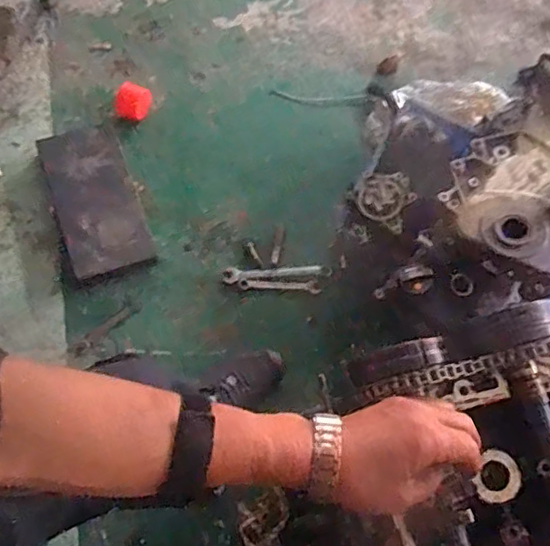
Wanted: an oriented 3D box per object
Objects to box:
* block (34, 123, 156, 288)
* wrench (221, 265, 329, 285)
[{"bbox_3d":[-0.345,-0.139,1.163,0.154,0.034,0.320,-19,69,-10],"label":"block"},{"bbox_3d":[0.002,-0.002,1.156,0.207,0.015,0.030,-3,67,-4],"label":"wrench"}]

